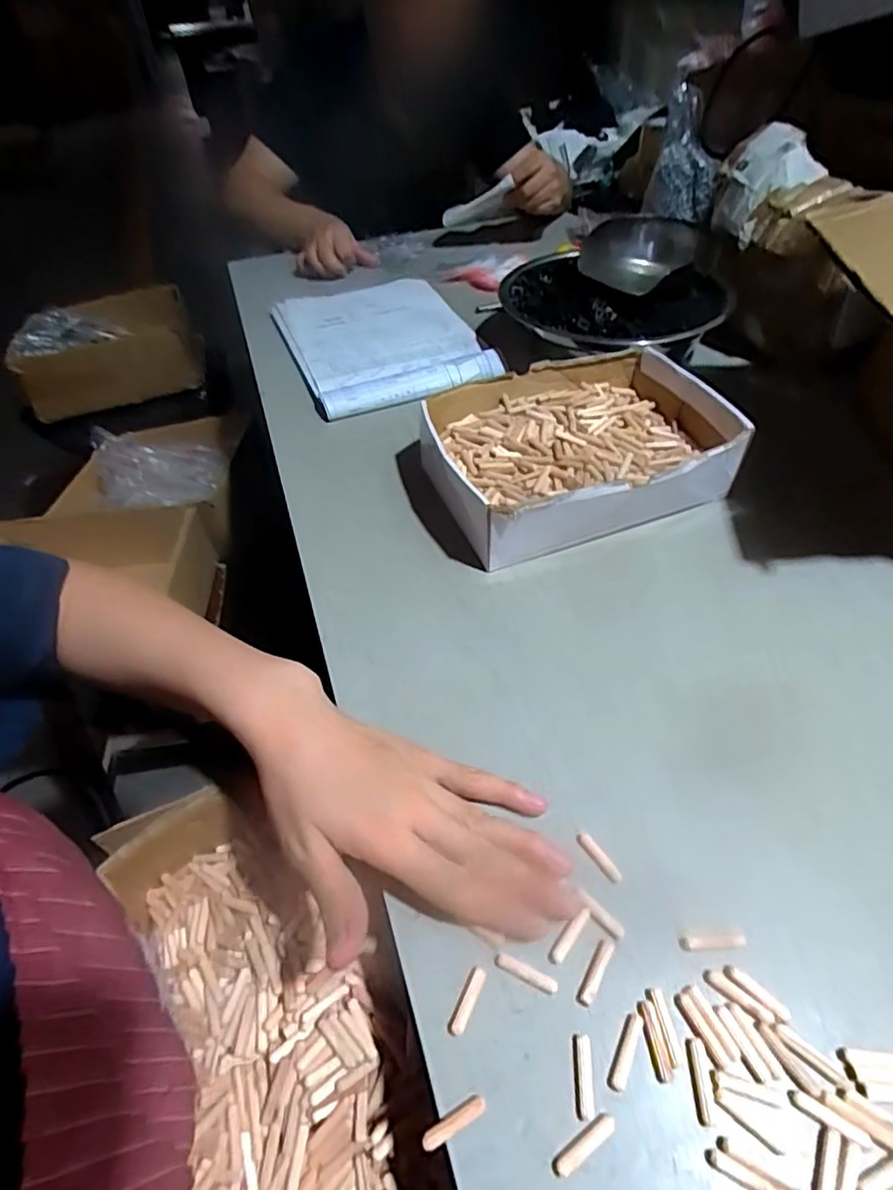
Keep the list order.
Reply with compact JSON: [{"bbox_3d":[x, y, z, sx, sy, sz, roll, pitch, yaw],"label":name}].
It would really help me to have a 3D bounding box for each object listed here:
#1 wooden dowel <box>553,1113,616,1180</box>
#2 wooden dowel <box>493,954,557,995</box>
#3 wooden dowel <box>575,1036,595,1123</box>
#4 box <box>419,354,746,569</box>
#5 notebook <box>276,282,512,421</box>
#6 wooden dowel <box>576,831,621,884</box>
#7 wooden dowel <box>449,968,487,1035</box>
[{"bbox_3d":[0.057,0.227,0.241,0.030,0.004,0.008,-28,52,-19],"label":"wooden dowel"},{"bbox_3d":[0.039,0.181,0.281,0.031,0.004,0.007,18,53,19],"label":"wooden dowel"},{"bbox_3d":[0.061,0.210,0.256,0.007,0.004,0.028,1,49,6],"label":"wooden dowel"},{"bbox_3d":[0.117,-0.135,0.522,0.235,0.061,0.193,-16,49,-10],"label":"box"},{"bbox_3d":[-0.082,-0.315,0.721,0.217,0.021,0.305,-19,50,-12],"label":"notebook"},{"bbox_3d":[0.082,0.142,0.317,0.007,0.005,0.029,-30,53,-20],"label":"wooden dowel"},{"bbox_3d":[0.010,0.190,0.275,0.007,0.006,0.029,19,53,20],"label":"wooden dowel"}]

